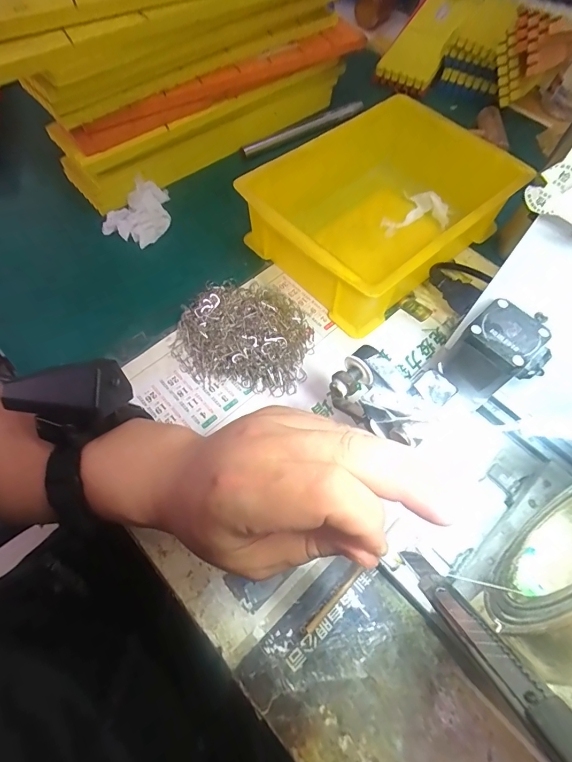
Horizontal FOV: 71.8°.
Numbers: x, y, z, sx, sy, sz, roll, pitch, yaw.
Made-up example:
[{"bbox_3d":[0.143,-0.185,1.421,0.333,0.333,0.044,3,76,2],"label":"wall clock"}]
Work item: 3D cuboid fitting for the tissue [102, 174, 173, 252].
[{"bbox_3d":[-0.154,-0.186,0.432,0.061,0.021,0.080,21,66,9],"label":"tissue"}]

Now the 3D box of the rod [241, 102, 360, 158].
[{"bbox_3d":[0.027,-0.330,0.514,0.190,0.014,0.012,-35,70,-16],"label":"rod"}]

